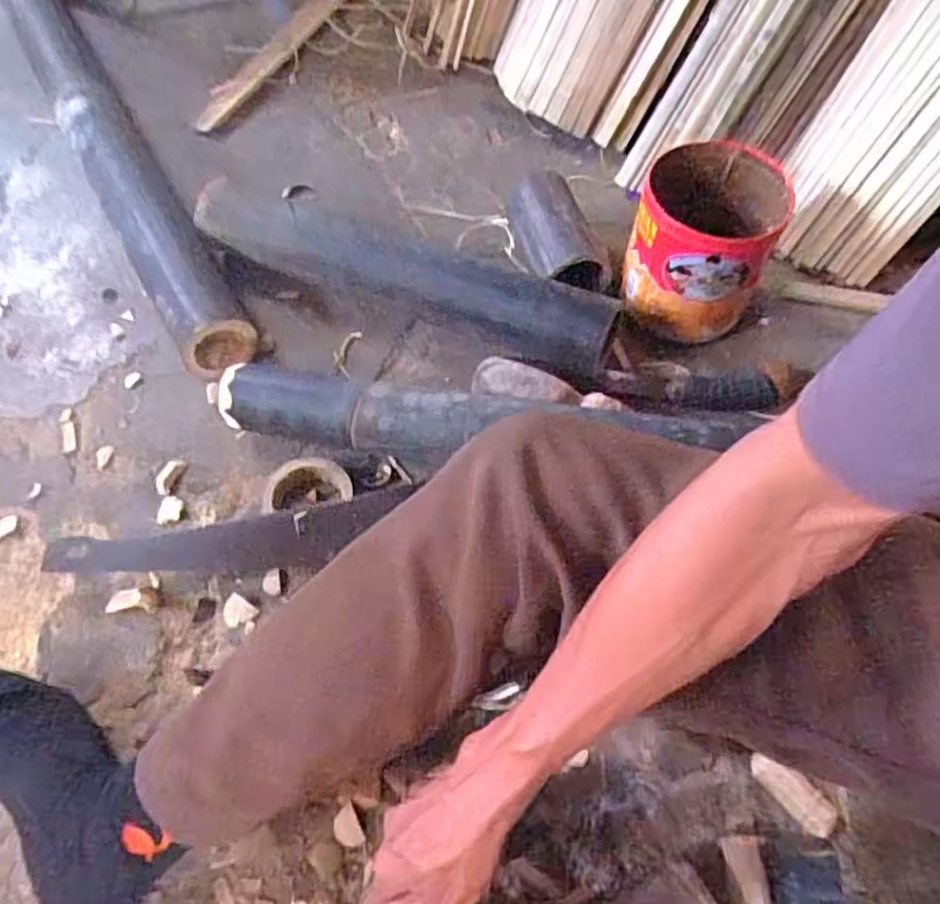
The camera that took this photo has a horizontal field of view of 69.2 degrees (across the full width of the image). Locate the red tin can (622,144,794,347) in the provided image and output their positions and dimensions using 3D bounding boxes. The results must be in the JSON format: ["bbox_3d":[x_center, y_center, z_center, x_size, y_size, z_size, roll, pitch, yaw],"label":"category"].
[{"bbox_3d":[0.255,-0.228,0.743,0.147,0.149,0.168,17,60,10],"label":"red tin can"}]

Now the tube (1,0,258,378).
[{"bbox_3d":[-0.522,-0.460,0.948,0.082,0.082,0.994,-28,63,-16],"label":"tube"}]

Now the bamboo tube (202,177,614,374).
[{"bbox_3d":[-0.074,-0.211,0.790,0.485,0.090,0.098,19,60,11],"label":"bamboo tube"}]

